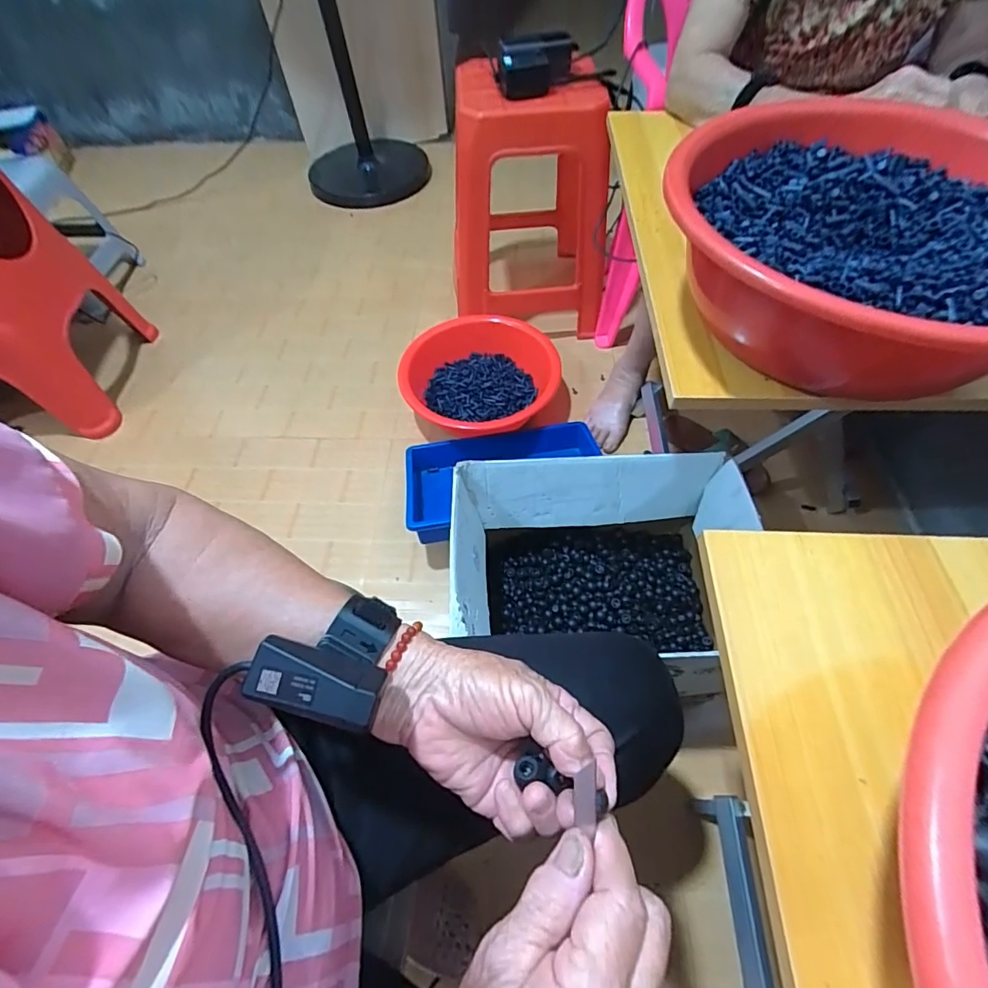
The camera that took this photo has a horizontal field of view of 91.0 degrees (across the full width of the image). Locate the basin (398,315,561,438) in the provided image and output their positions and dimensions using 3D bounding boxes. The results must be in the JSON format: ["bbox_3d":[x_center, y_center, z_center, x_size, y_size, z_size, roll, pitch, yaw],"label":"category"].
[{"bbox_3d":[-0.020,-0.242,1.055,0.342,0.103,0.313,0,57,3],"label":"basin"}]

